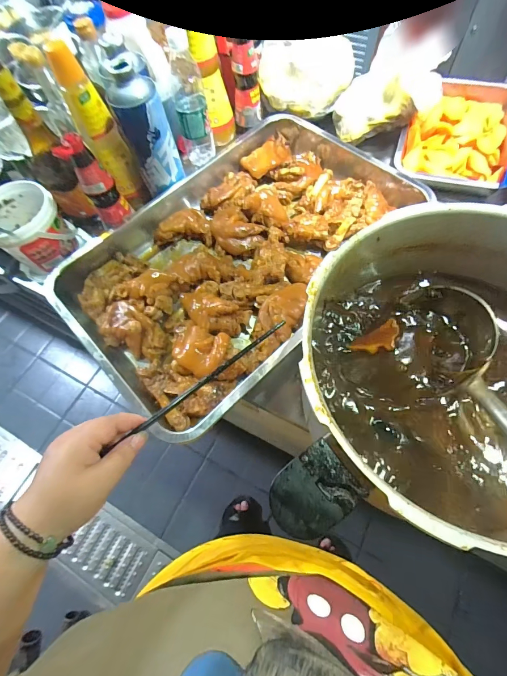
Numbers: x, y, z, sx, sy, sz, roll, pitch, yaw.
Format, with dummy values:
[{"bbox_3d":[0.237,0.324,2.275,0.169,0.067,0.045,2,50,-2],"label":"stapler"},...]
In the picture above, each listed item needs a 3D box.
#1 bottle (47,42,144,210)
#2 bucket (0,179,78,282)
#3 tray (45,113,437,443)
[{"bbox_3d":[-0.254,-0.341,0.567,0.060,0.256,0.054,-26,65,-8],"label":"bottle"},{"bbox_3d":[-0.399,-0.197,0.589,0.111,0.109,0.123,30,70,16],"label":"bucket"},{"bbox_3d":[-0.019,-0.160,0.591,0.390,0.071,0.611,40,73,20],"label":"tray"}]

